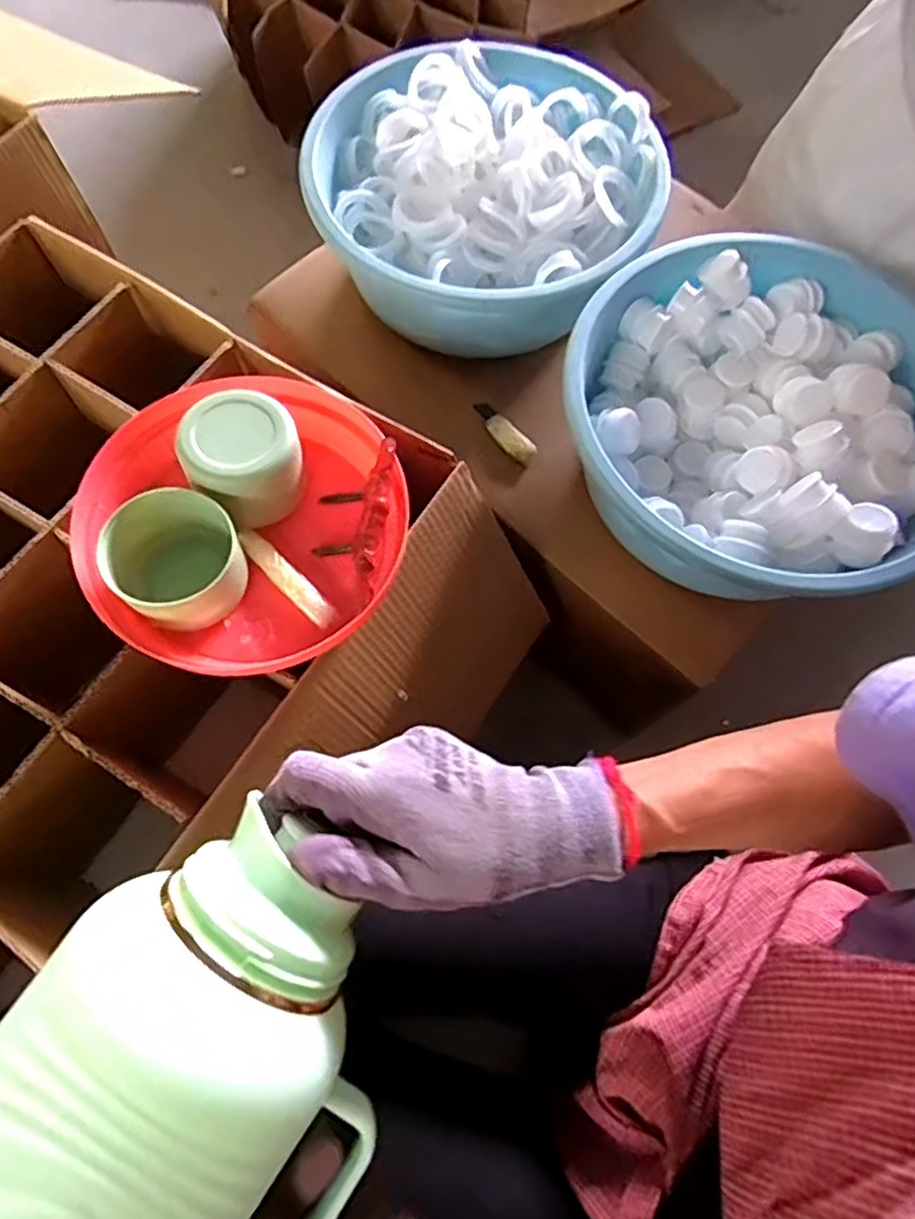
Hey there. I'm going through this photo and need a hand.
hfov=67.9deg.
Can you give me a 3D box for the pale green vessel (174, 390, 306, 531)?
[{"bbox_3d":[-0.158,-0.112,0.510,0.080,0.059,0.084,1,69,-1],"label":"pale green vessel"}]

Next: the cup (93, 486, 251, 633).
[{"bbox_3d":[-0.200,-0.034,0.487,0.090,0.059,0.086,1,69,-1],"label":"cup"}]

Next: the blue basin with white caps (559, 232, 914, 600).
[{"bbox_3d":[0.318,-0.193,0.677,0.403,0.115,0.388,1,69,-1],"label":"blue basin with white caps"}]

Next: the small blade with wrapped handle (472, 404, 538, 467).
[{"bbox_3d":[0.049,-0.195,0.744,0.031,0.016,0.093,-38,75,-15],"label":"small blade with wrapped handle"}]

